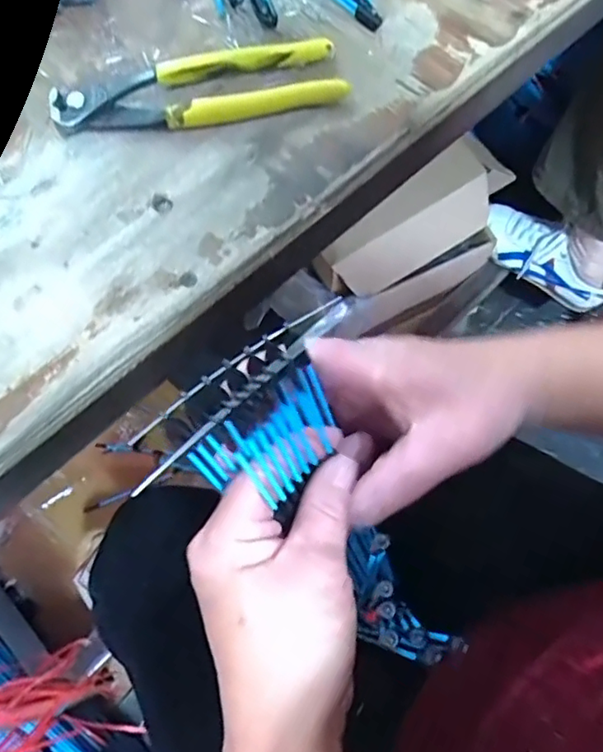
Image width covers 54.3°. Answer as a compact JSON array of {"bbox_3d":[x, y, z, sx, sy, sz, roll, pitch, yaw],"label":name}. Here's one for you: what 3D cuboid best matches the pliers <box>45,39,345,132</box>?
[{"bbox_3d":[-0.058,-0.164,0.339,0.164,0.017,0.048,-14,67,-6],"label":"pliers"}]

